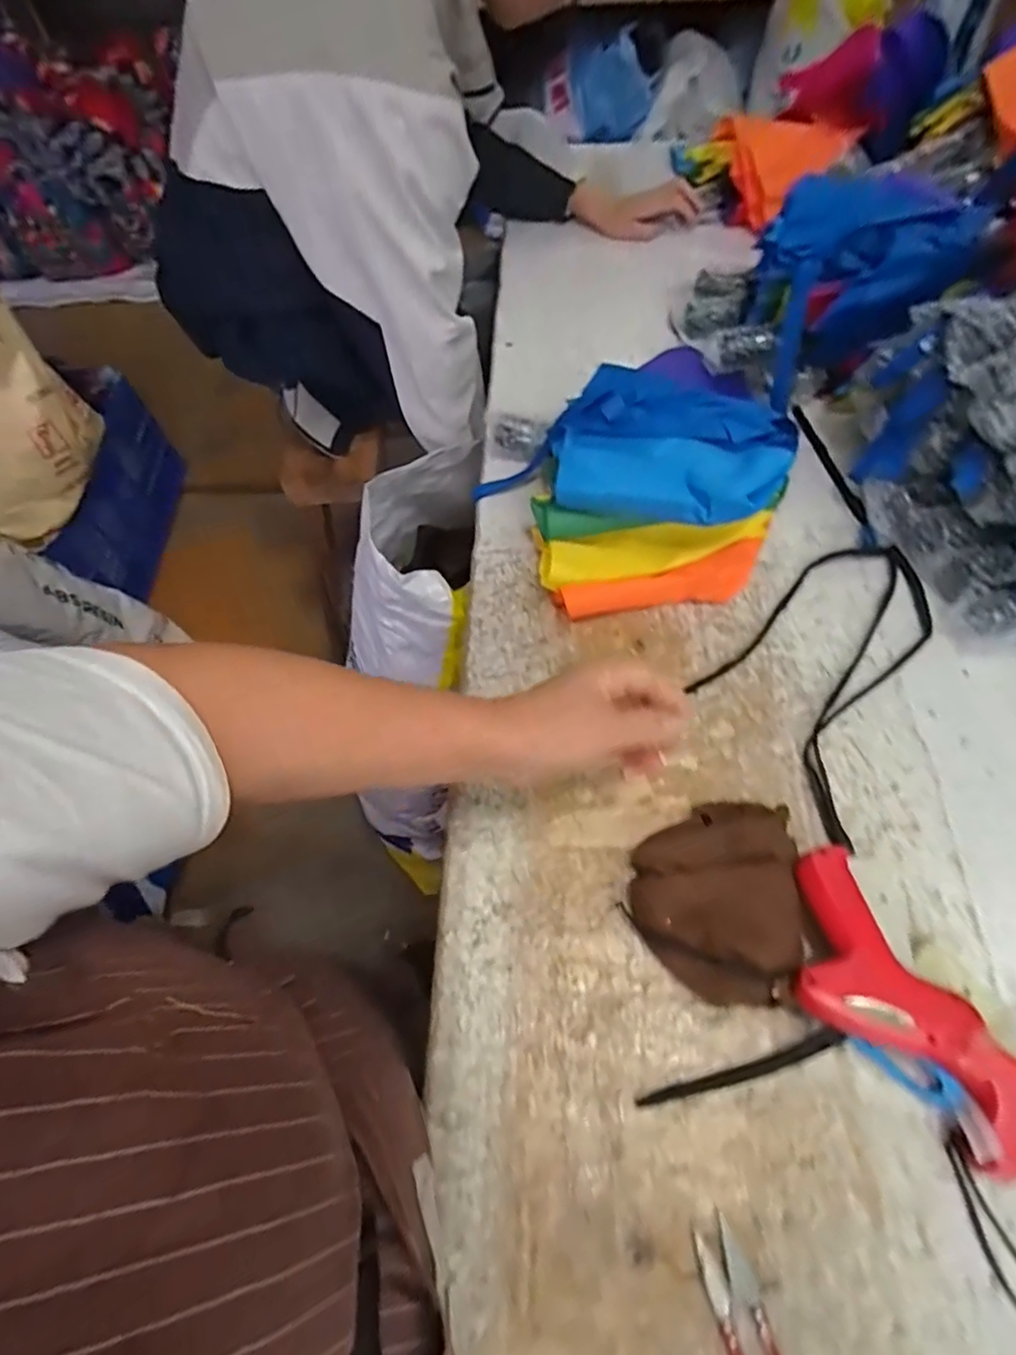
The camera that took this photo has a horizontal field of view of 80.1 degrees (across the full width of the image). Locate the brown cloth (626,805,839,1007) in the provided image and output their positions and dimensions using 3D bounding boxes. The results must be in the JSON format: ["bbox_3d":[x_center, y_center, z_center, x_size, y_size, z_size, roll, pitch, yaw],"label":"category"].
[{"bbox_3d":[0.157,0.146,0.414,0.138,0.042,0.123,-29,62,-14],"label":"brown cloth"}]

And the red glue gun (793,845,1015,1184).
[{"bbox_3d":[0.257,0.204,0.370,0.108,0.054,0.203,-39,65,-19],"label":"red glue gun"}]

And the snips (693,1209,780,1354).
[{"bbox_3d":[0.131,0.357,0.313,0.027,0.009,0.111,-17,60,-7],"label":"snips"}]

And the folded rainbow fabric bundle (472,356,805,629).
[{"bbox_3d":[0.131,-0.179,0.568,0.271,0.099,0.213,-11,60,-4],"label":"folded rainbow fabric bundle"}]

